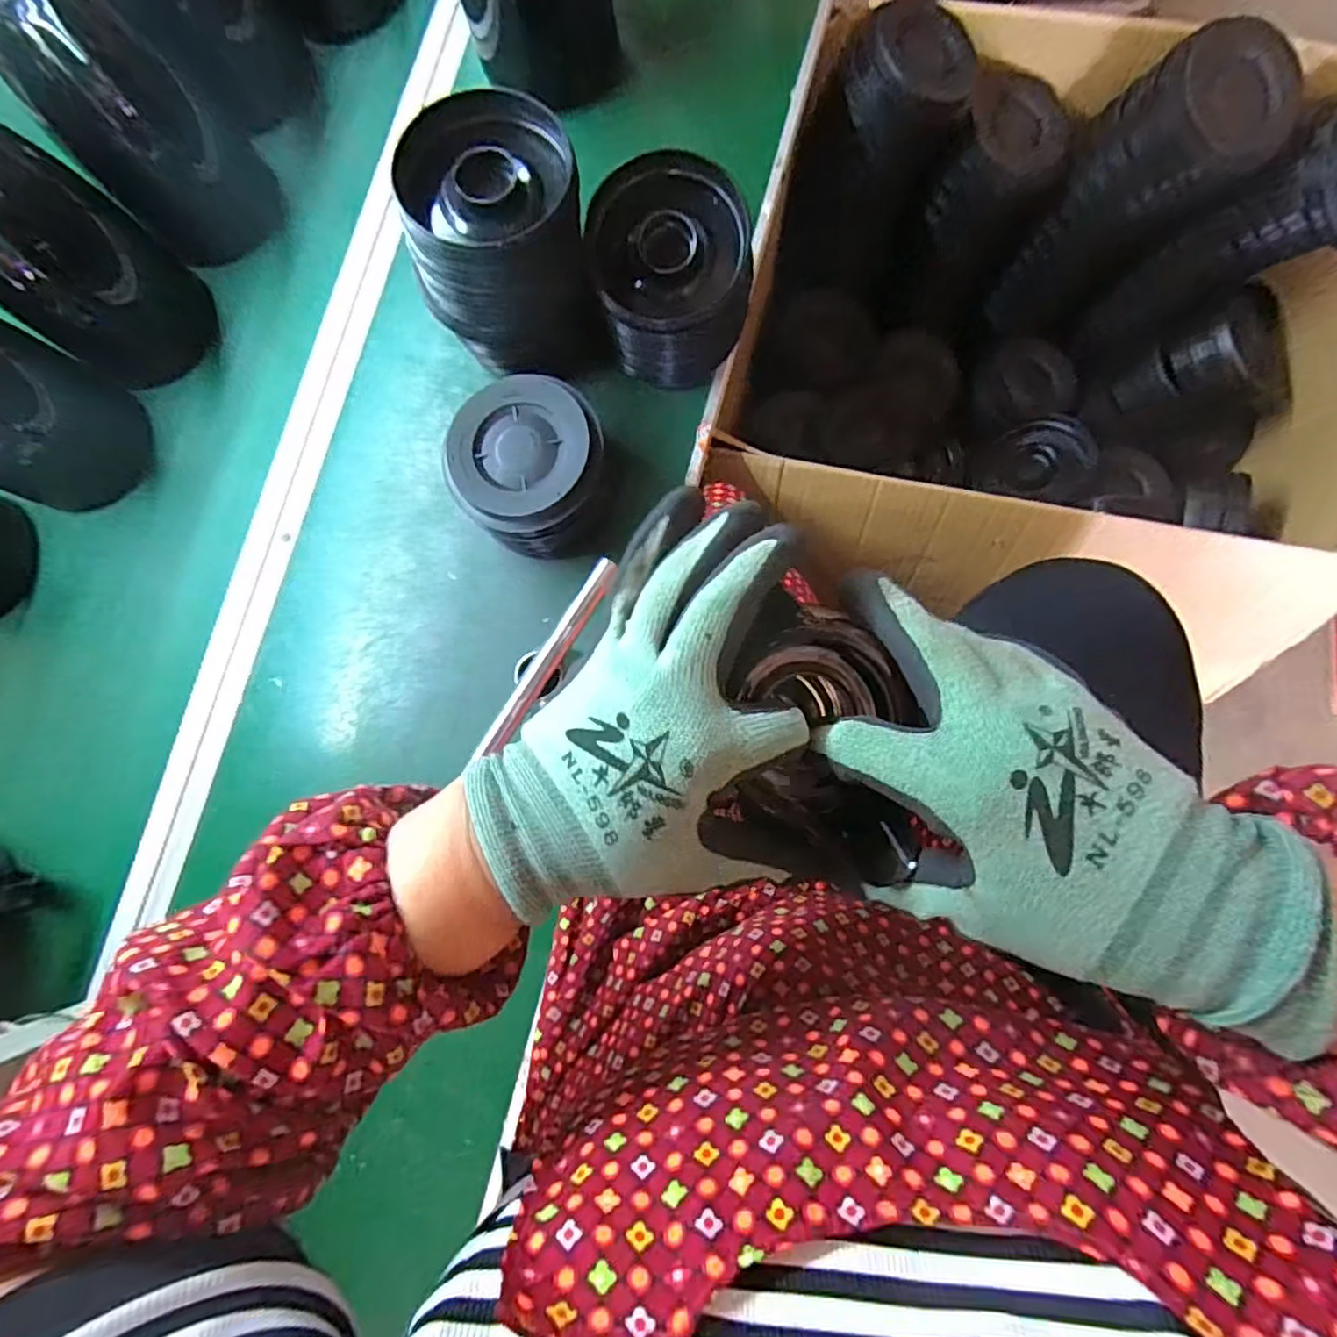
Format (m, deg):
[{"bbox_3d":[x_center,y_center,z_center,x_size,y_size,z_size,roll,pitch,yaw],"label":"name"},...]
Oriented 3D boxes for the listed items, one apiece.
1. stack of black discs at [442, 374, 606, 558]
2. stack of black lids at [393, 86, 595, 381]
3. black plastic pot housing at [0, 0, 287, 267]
[{"bbox_3d":[-0.107,-0.150,0.517,0.119,0.089,0.135,-4,82,5],"label":"stack of black discs"},{"bbox_3d":[-0.122,-0.319,0.507,0.119,0.159,0.119,17,85,8],"label":"stack of black lids"},{"bbox_3d":[-0.434,-0.449,0.536,0.121,0.195,0.152,-41,81,0],"label":"black plastic pot housing"}]

